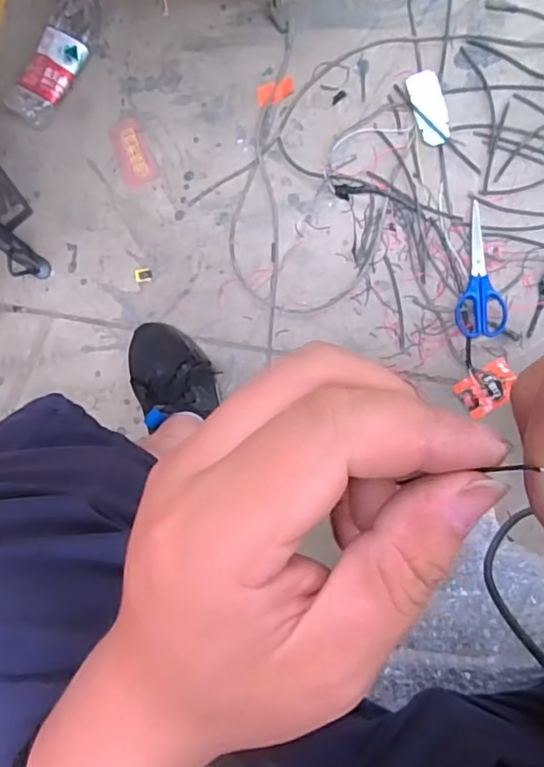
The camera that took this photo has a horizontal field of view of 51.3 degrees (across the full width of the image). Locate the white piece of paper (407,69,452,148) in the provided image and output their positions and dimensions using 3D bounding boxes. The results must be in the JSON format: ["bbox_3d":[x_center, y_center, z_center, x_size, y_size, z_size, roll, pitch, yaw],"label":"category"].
[{"bbox_3d":[0.196,-0.343,0.704,0.039,0.008,0.093,-14,89,9],"label":"white piece of paper"}]

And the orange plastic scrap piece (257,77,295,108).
[{"bbox_3d":[0.005,-0.379,0.737,0.049,0.004,0.026,-14,89,9],"label":"orange plastic scrap piece"}]

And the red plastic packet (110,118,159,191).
[{"bbox_3d":[-0.189,-0.314,0.771,0.048,0.004,0.096,-18,88,9],"label":"red plastic packet"}]

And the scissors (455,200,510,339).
[{"bbox_3d":[0.251,-0.138,0.694,0.058,0.017,0.163,-6,90,9],"label":"scissors"}]

